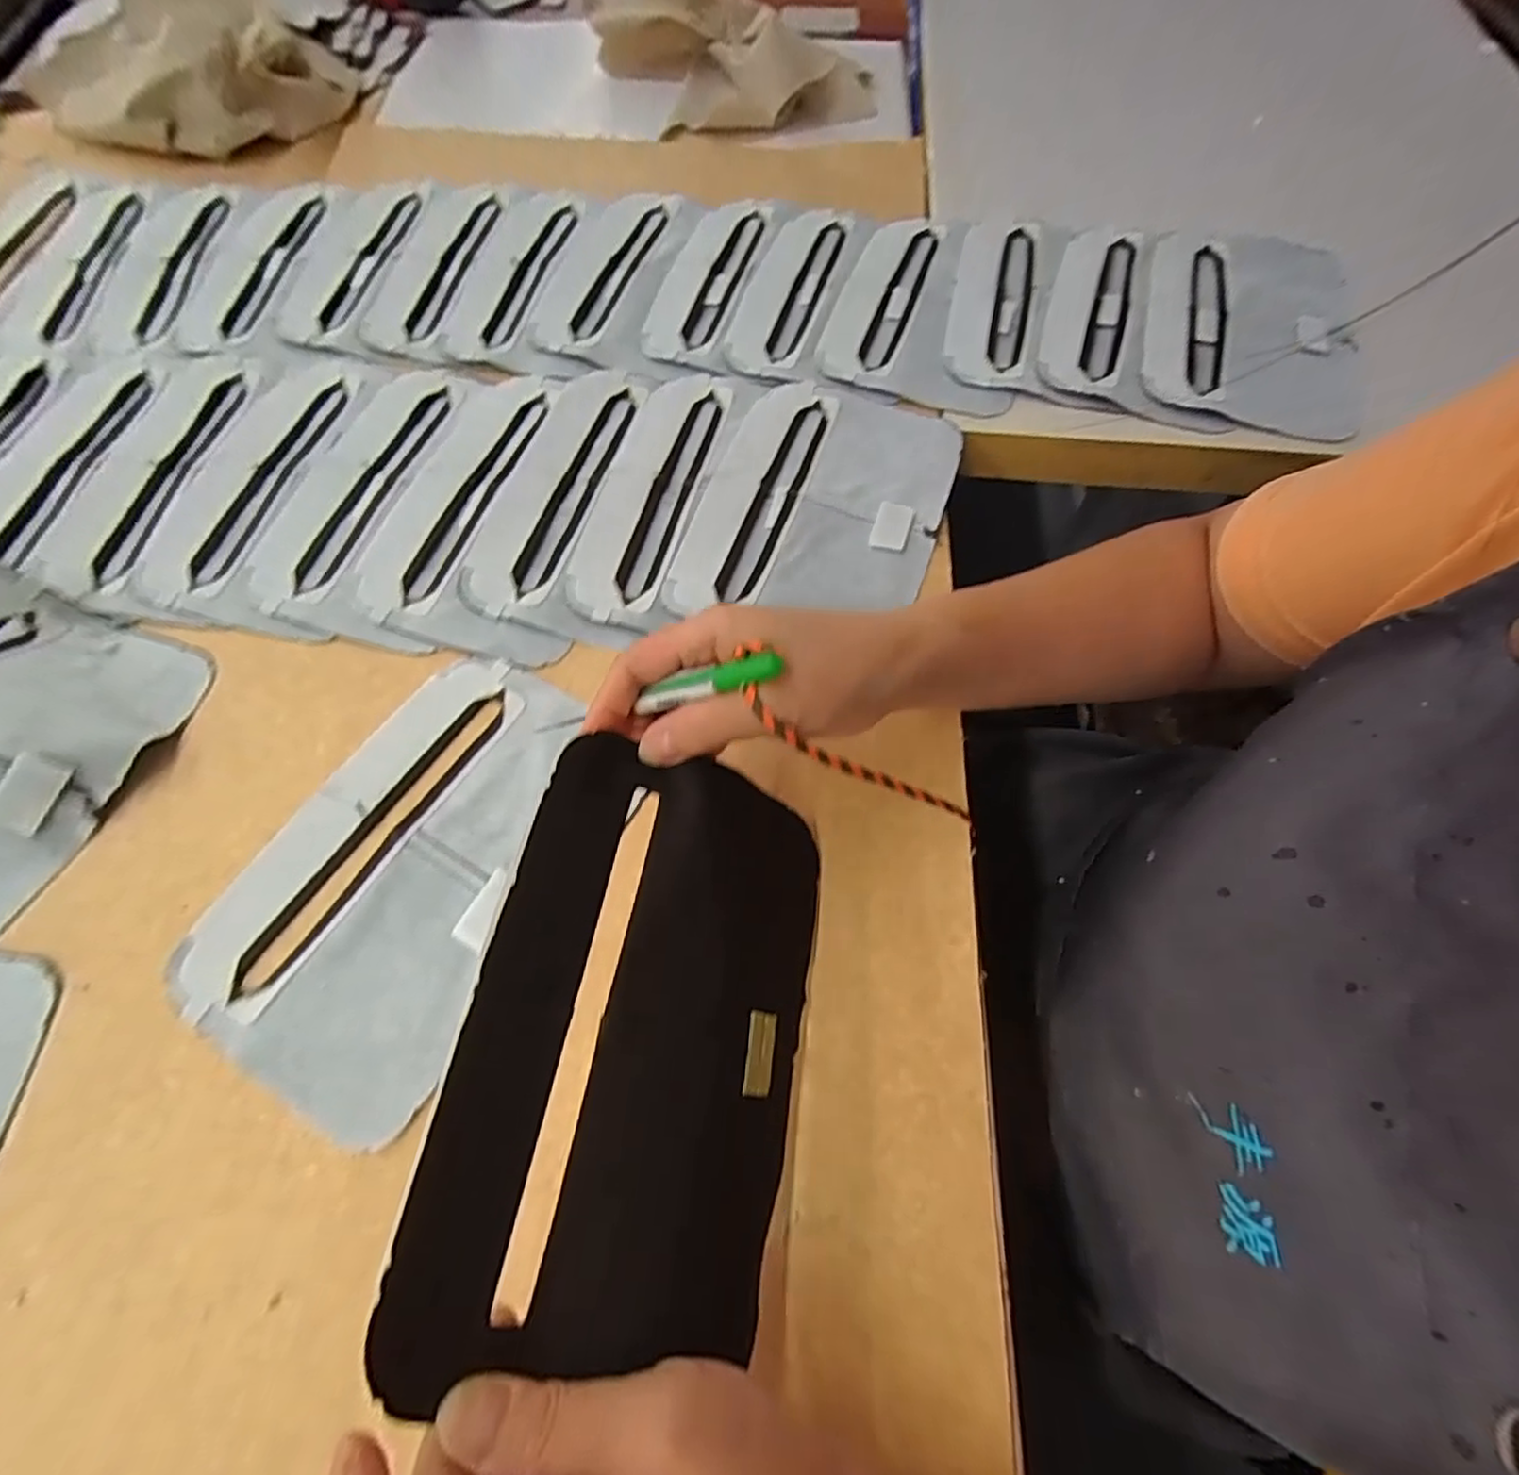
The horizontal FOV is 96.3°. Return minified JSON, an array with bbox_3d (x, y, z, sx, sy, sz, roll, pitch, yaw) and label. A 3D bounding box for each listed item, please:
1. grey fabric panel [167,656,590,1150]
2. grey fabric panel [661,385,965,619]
[{"bbox_3d":[-0.153,0.053,0.304,0.120,0.006,0.194,26,67,10],"label":"grey fabric panel"},{"bbox_3d":[0.037,-0.137,0.393,0.133,0.010,0.177,17,65,5],"label":"grey fabric panel"}]

